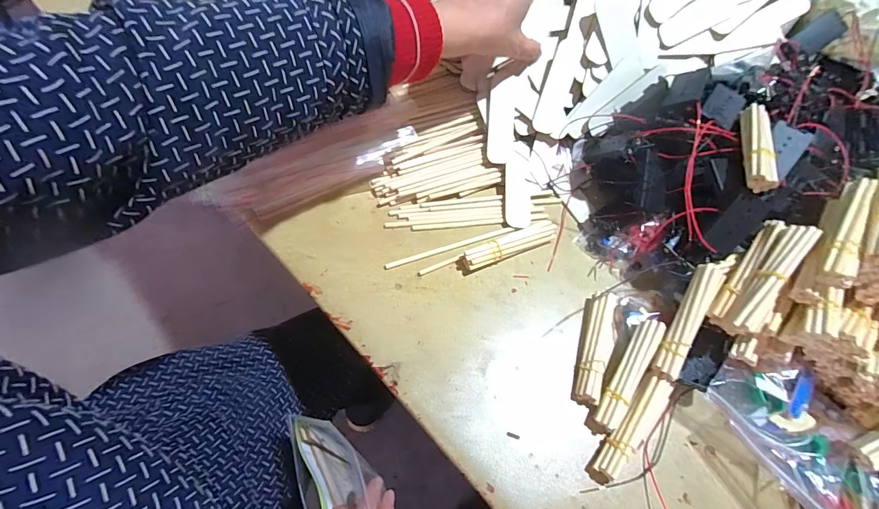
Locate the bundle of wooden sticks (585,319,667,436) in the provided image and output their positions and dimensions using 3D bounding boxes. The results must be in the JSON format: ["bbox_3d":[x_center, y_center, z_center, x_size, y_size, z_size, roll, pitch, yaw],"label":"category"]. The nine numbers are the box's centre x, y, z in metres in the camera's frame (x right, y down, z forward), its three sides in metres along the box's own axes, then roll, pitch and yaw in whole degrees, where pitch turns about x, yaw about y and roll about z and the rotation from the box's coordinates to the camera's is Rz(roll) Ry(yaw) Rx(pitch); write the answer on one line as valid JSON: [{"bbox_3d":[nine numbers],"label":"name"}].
[{"bbox_3d":[0.163,0.105,0.333,0.022,0.019,0.109,33,78,13],"label":"bundle of wooden sticks"}]

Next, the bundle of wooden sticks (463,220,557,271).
[{"bbox_3d":[0.074,-0.010,0.401,0.105,0.022,0.020,-22,66,-15],"label":"bundle of wooden sticks"}]

